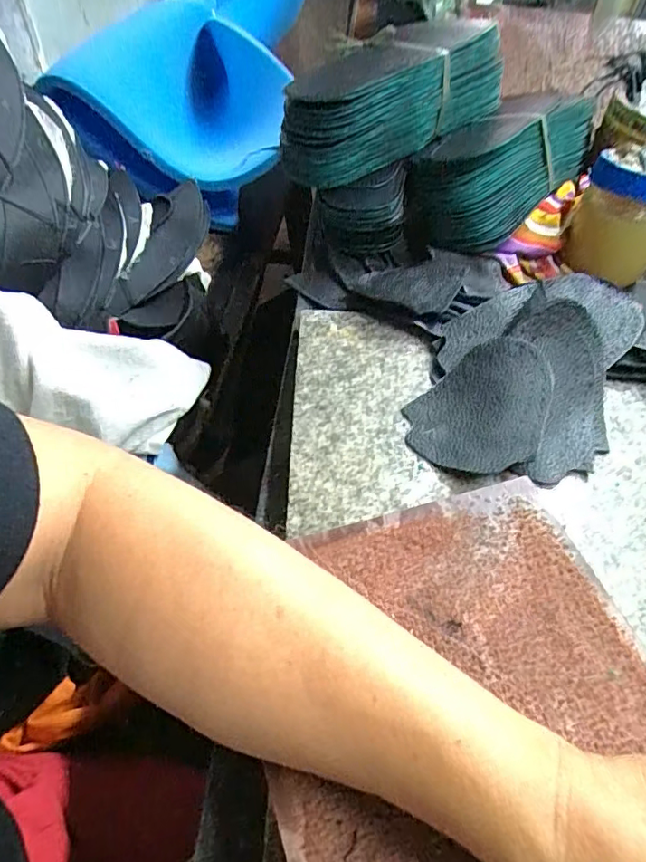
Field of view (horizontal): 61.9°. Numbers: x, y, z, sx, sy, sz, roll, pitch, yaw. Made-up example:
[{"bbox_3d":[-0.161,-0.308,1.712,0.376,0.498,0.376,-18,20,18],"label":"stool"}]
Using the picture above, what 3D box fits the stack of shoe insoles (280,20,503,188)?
[{"bbox_3d":[0.062,-0.319,0.511,0.250,0.073,0.102,-34,60,-26],"label":"stack of shoe insoles"}]

